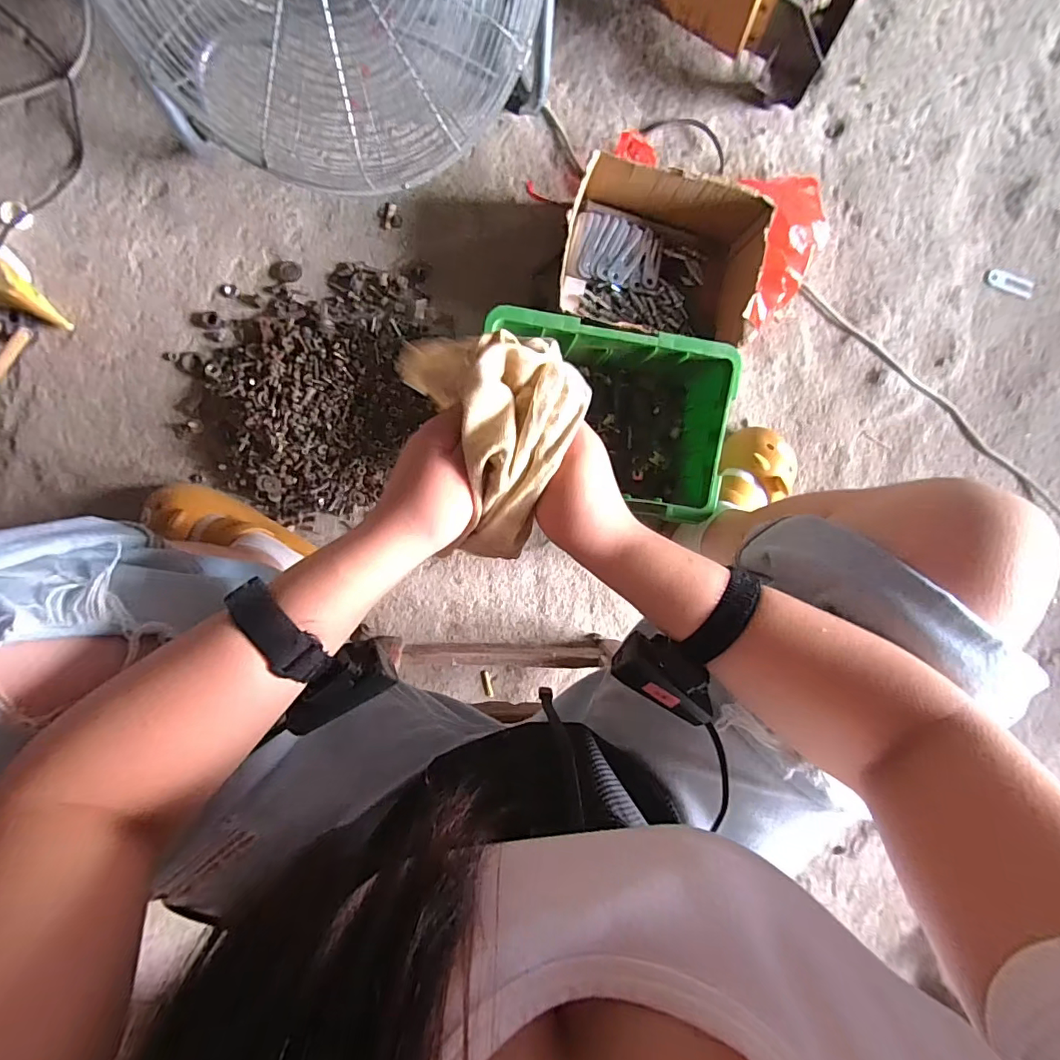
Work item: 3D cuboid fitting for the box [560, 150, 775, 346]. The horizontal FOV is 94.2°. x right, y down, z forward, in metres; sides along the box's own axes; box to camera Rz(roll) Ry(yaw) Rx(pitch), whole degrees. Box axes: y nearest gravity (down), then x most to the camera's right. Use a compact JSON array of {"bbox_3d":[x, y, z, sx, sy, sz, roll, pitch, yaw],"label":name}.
[{"bbox_3d":[0.180,-0.376,0.710,0.264,0.130,0.187,9,93,-5],"label":"box"}]

